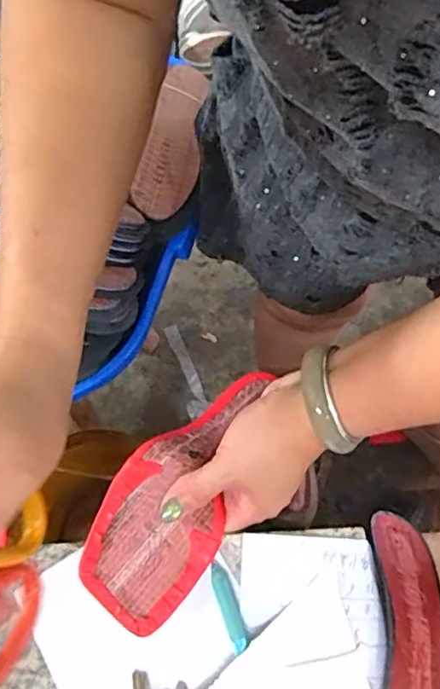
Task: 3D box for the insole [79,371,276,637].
[{"bbox_3d":[-0.023,0.089,0.440,0.081,0.037,0.221,21,52,10],"label":"insole"}]

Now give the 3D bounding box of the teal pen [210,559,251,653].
[{"bbox_3d":[0.005,0.168,0.383,0.012,0.007,0.055,-20,67,-8],"label":"teal pen"}]

